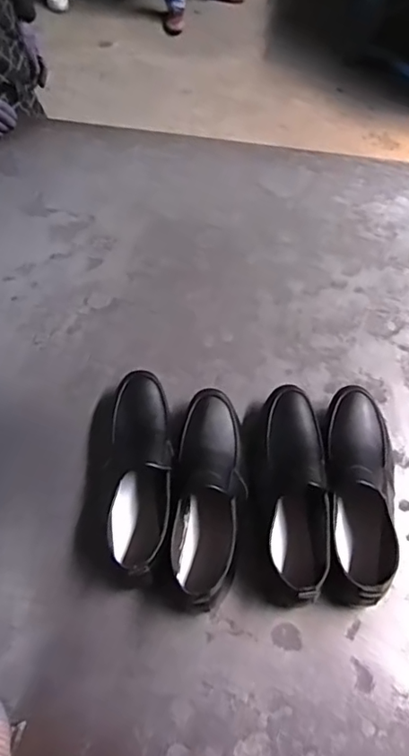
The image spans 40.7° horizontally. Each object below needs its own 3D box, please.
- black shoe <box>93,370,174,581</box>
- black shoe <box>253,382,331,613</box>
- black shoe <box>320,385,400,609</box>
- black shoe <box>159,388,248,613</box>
[{"bbox_3d":[-0.092,0.120,0.736,0.105,0.077,0.283,3,60,1],"label":"black shoe"},{"bbox_3d":[0.111,0.145,0.728,0.094,0.080,0.285,3,60,2],"label":"black shoe"},{"bbox_3d":[0.205,0.145,0.730,0.099,0.079,0.287,3,60,2],"label":"black shoe"},{"bbox_3d":[0.005,0.149,0.724,0.093,0.076,0.288,7,60,4],"label":"black shoe"}]

